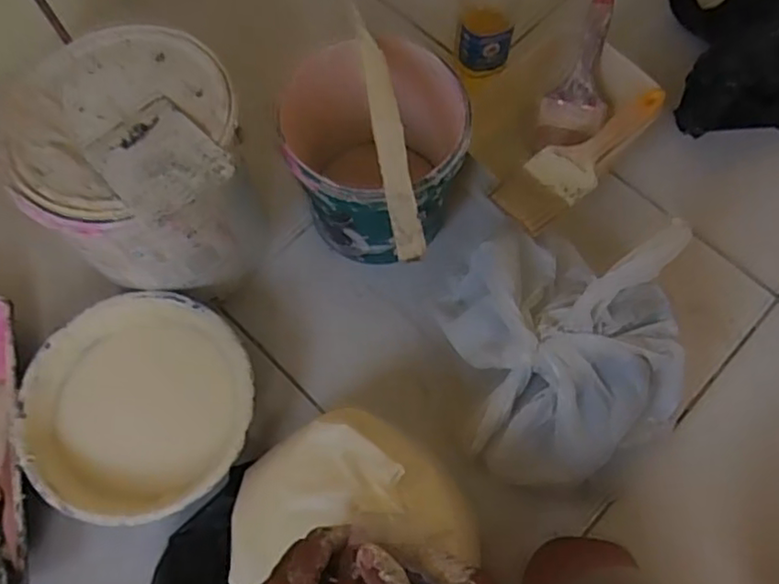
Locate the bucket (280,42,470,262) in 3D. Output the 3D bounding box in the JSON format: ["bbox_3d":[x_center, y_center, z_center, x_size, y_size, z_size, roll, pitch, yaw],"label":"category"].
[{"bbox_3d":[-0.019,-0.131,0.633,0.154,0.153,0.167,0,68,1],"label":"bucket"}]

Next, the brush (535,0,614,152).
[{"bbox_3d":[0.203,-0.227,0.679,0.062,0.022,0.163,15,112,4],"label":"brush"}]

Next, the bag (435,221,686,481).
[{"bbox_3d":[0.146,0.052,0.561,0.173,0.156,0.223,-5,68,-1],"label":"bag"}]

